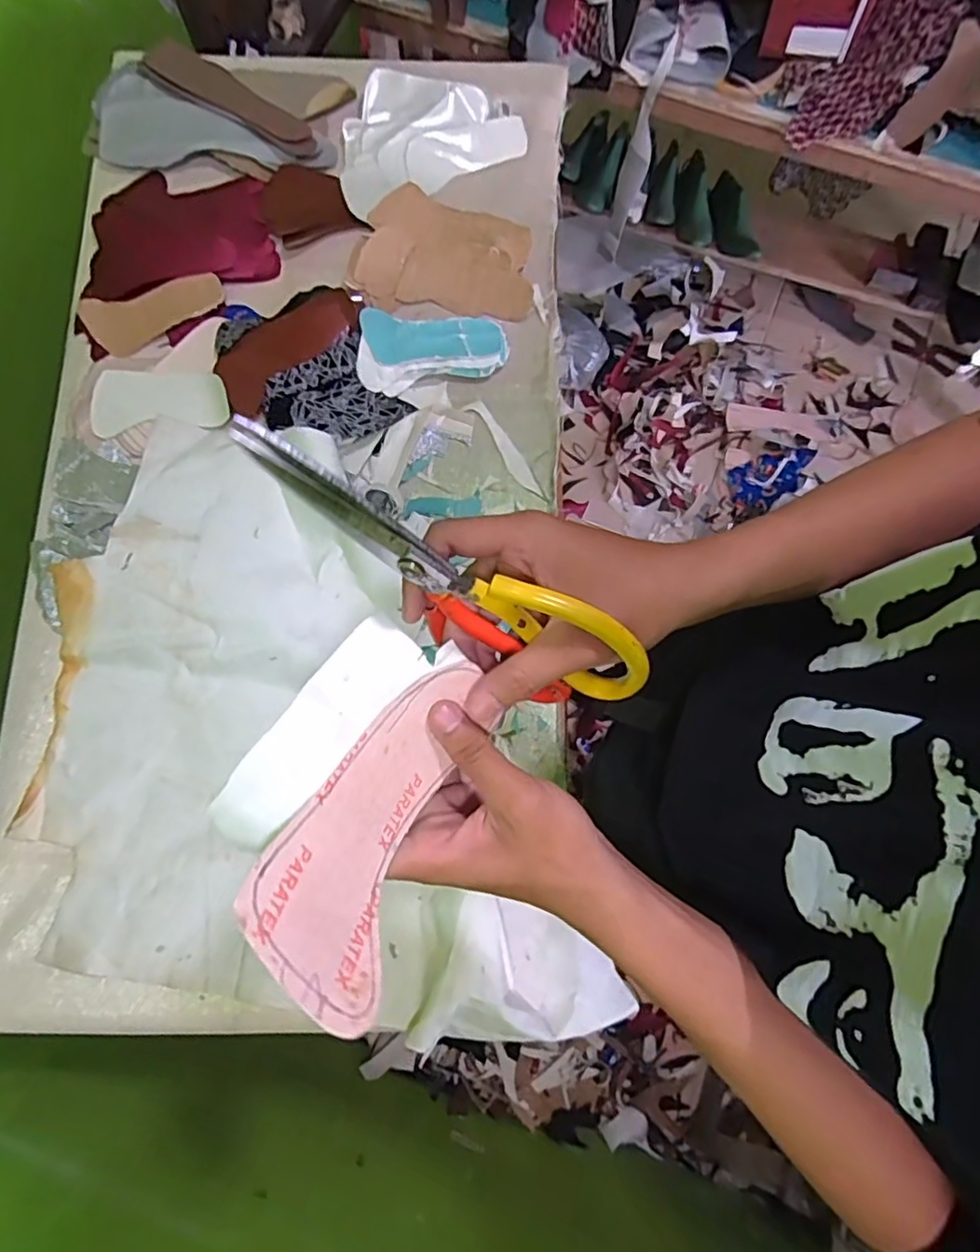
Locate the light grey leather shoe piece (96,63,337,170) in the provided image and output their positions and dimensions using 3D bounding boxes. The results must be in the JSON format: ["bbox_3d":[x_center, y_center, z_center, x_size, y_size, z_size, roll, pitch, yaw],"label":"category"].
[{"bbox_3d":[-0.362,-0.627,0.782,0.297,0.041,0.121,16,78,3],"label":"light grey leather shoe piece"}]

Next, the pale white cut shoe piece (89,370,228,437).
[{"bbox_3d":[-0.385,-0.258,0.709,0.157,0.008,0.075,5,99,1],"label":"pale white cut shoe piece"}]

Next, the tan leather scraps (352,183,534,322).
[{"bbox_3d":[-0.054,-0.456,0.752,0.219,0.057,0.129,10,78,2],"label":"tan leather scraps"}]

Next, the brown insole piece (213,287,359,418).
[{"bbox_3d":[-0.242,-0.333,0.717,0.074,0.009,0.186,44,81,-3],"label":"brown insole piece"}]

